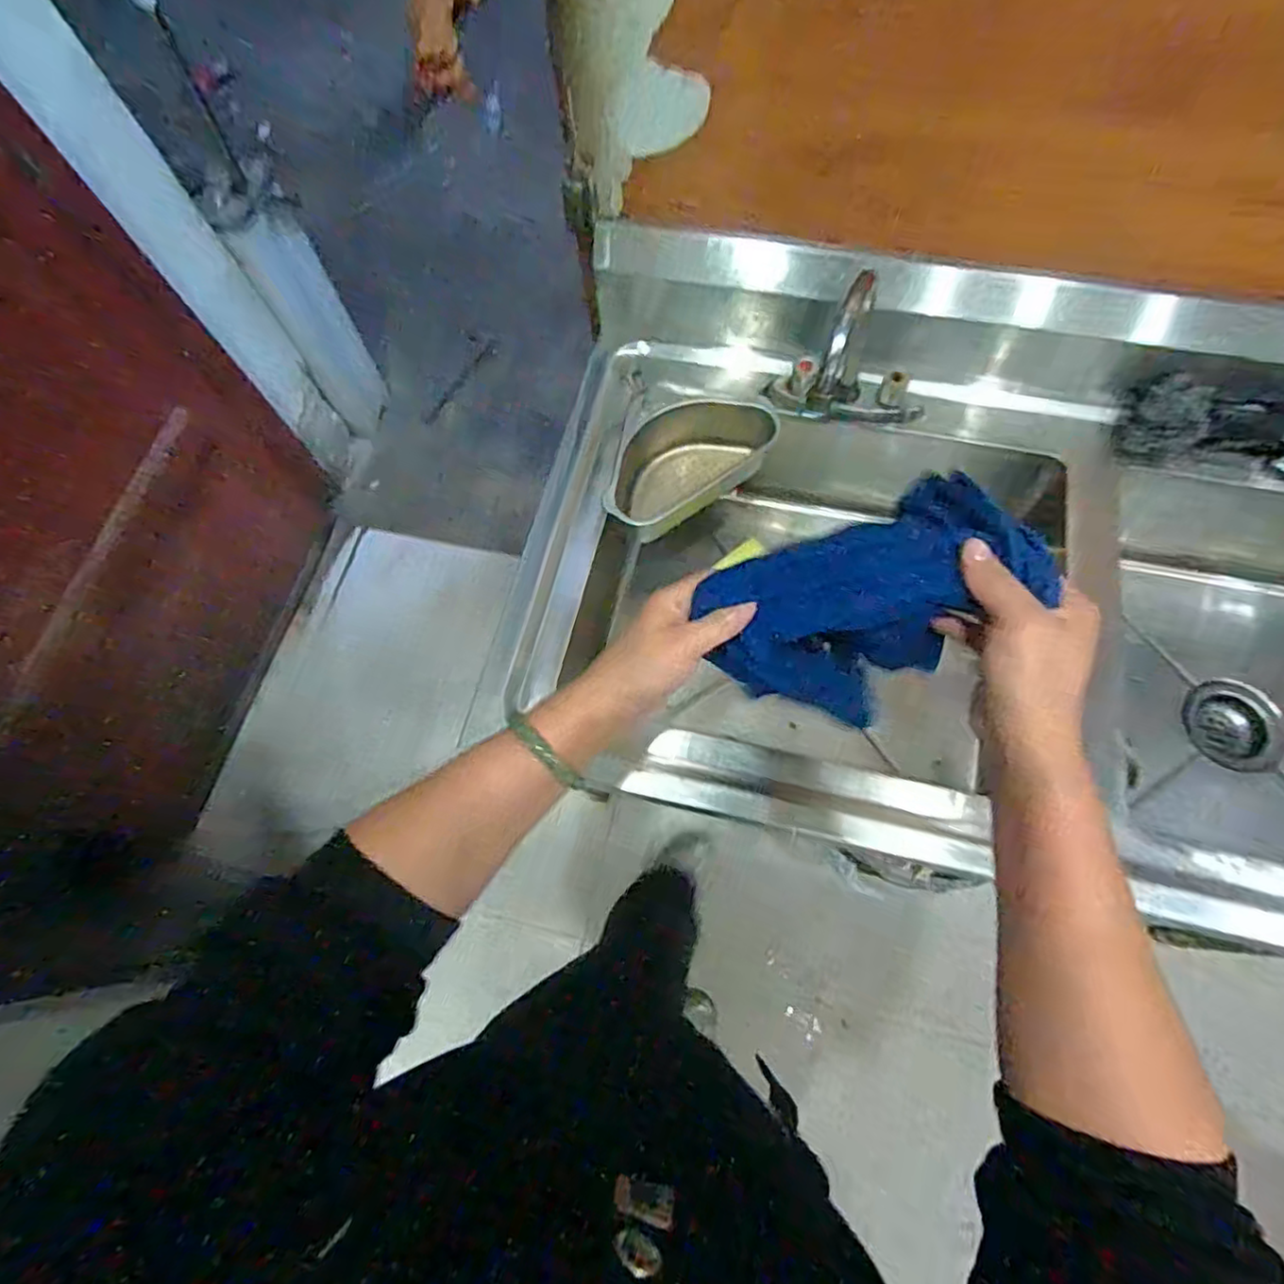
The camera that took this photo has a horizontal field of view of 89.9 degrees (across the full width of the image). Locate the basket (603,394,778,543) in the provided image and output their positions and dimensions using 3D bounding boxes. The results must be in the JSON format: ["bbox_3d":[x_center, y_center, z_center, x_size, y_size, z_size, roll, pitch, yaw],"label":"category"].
[{"bbox_3d":[0.039,-0.207,0.774,0.218,0.096,0.131,-36,72,-10],"label":"basket"}]

